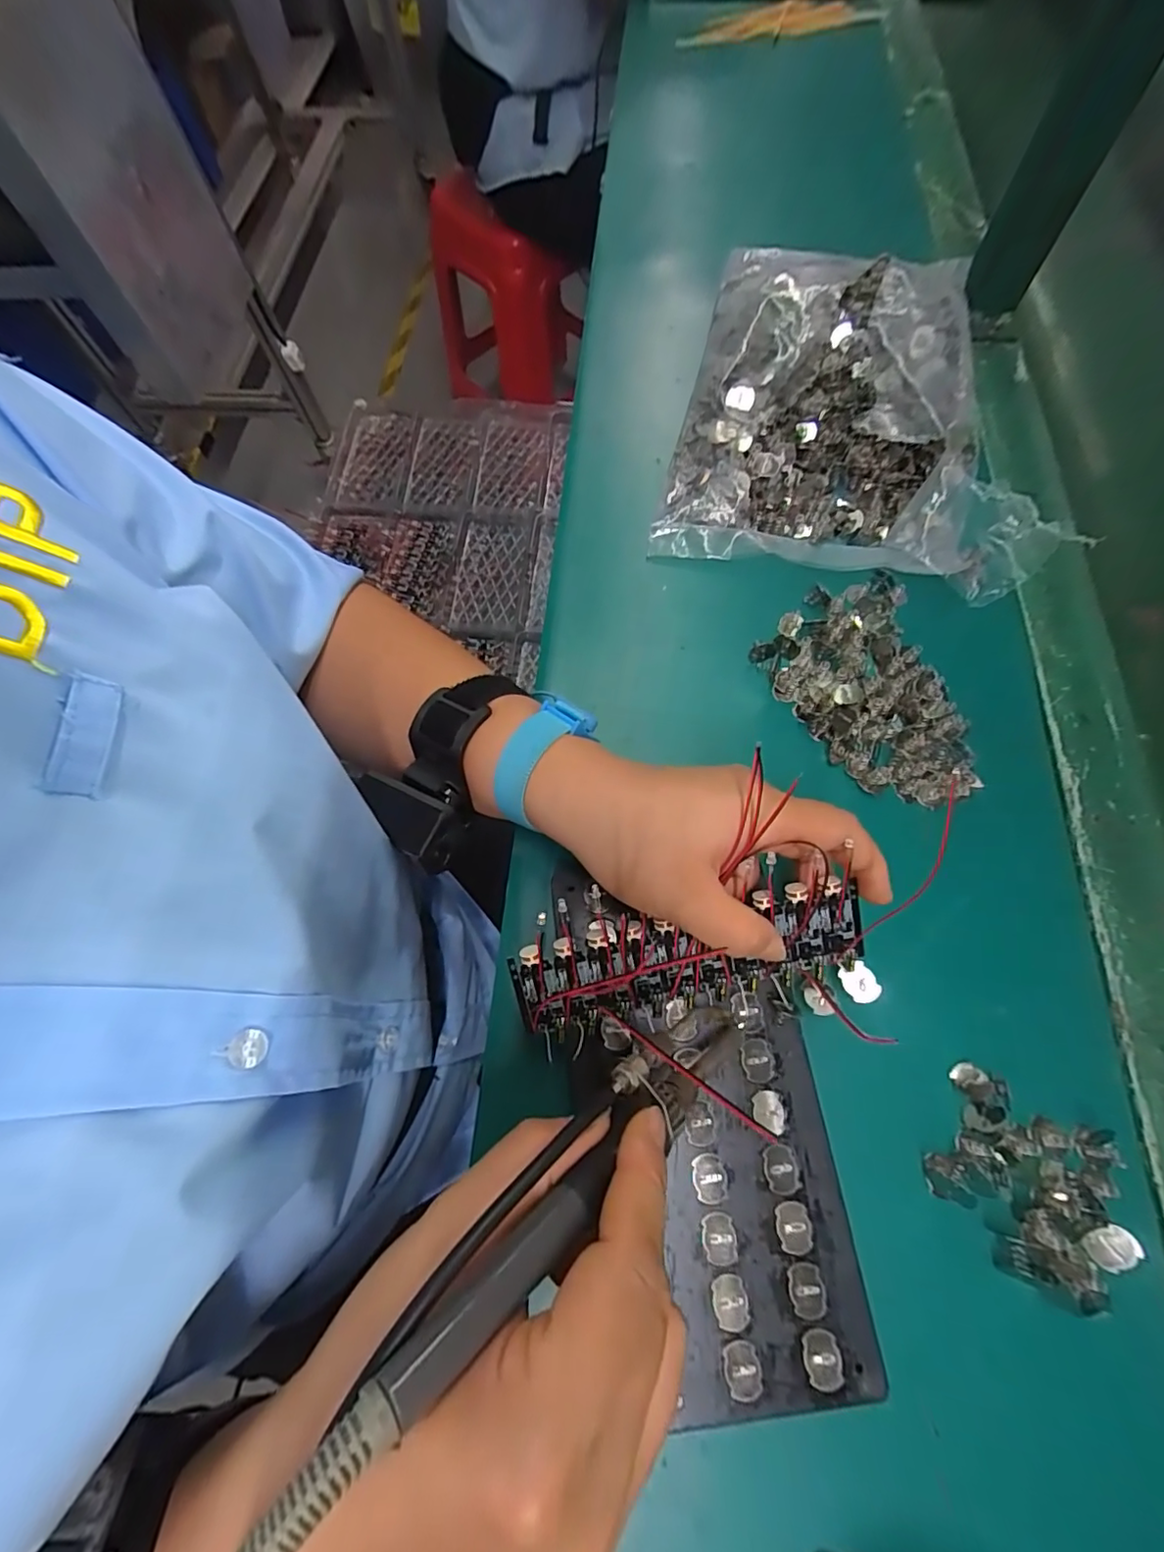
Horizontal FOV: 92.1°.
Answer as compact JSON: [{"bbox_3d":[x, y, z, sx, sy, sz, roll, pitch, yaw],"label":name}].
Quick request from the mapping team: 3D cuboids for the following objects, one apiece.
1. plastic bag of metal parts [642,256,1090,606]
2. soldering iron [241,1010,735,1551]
[{"bbox_3d":[0.189,-0.250,0.380,0.231,0.056,0.251,15,71,8],"label":"plastic bag of metal parts"},{"bbox_3d":[0.000,0.125,0.178,0.187,0.013,0.024,-21,66,-46],"label":"soldering iron"}]

